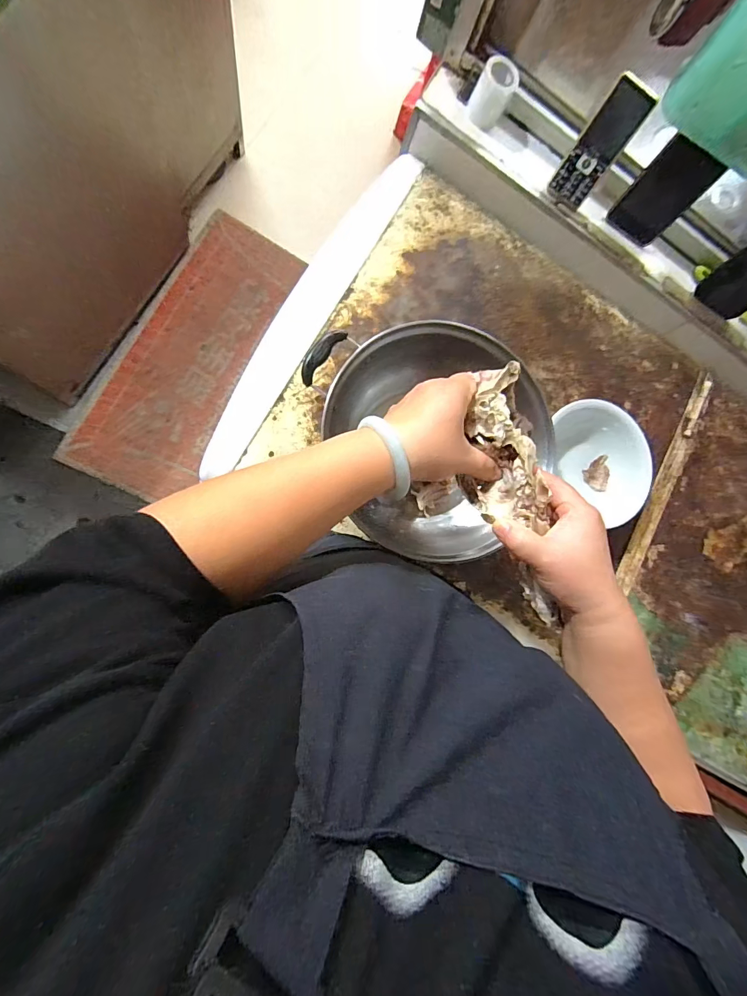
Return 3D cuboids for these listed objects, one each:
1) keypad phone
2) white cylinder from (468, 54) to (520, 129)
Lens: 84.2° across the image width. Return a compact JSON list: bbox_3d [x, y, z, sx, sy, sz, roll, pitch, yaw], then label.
[{"bbox_3d":[0.289,-0.449,0.530,0.052,0.128,0.019,32,50,-5],"label":"keypad phone"},{"bbox_3d":[0.156,-0.527,0.539,0.047,0.058,0.050,1,85,-12],"label":"white cylinder"}]

